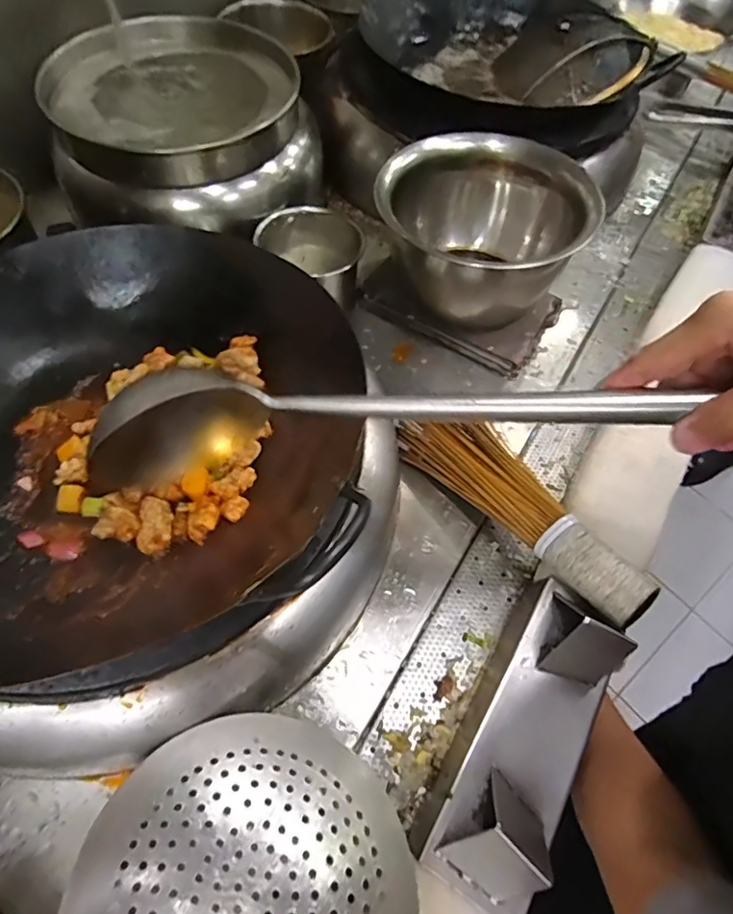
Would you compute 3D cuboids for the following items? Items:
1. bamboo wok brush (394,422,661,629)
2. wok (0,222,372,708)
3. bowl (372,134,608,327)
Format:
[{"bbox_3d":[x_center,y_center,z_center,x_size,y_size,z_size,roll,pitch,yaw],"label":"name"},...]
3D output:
[{"bbox_3d":[0.150,0.049,0.529,0.062,0.061,0.276,-37,67,-21],"label":"bamboo wok brush"},{"bbox_3d":[-0.235,-0.028,0.480,0.410,0.111,0.435,12,59,5],"label":"wok"},{"bbox_3d":[0.146,-0.283,0.705,0.236,0.163,0.248,1,59,-1],"label":"bowl"}]

